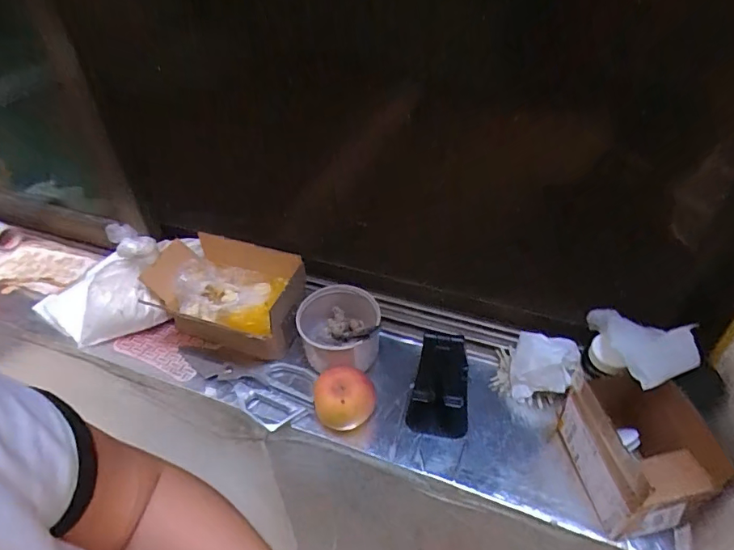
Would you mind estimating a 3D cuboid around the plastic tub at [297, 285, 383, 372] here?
[{"bbox_3d":[-0.035,0.082,0.641,0.106,0.102,0.106,-1,42,1],"label":"plastic tub"}]

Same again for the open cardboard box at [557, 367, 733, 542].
[{"bbox_3d":[0.274,0.182,0.491,0.095,0.111,0.126,-6,42,-5],"label":"open cardboard box"}]

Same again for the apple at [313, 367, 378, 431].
[{"bbox_3d":[-0.028,0.151,0.580,0.068,0.056,0.058,5,42,7],"label":"apple"}]

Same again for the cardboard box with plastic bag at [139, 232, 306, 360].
[{"bbox_3d":[-0.207,0.034,0.679,0.226,0.111,0.134,13,44,16],"label":"cardboard box with plastic bag"}]

